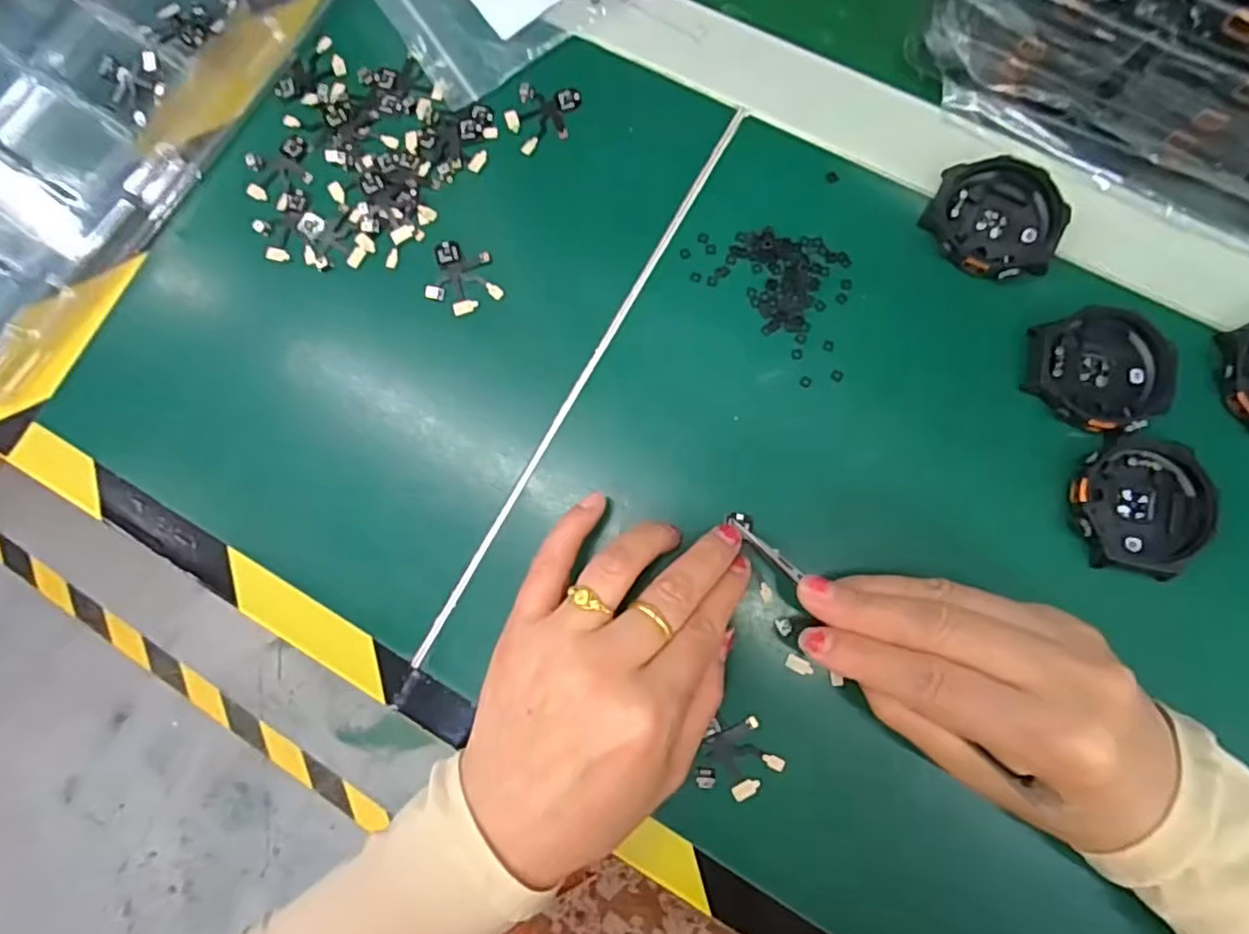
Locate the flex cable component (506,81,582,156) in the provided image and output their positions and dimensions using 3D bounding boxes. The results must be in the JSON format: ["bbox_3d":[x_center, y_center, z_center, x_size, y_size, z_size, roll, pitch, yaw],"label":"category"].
[{"bbox_3d":[-0.039,-0.163,0.298,0.030,0.004,0.036,19,84,6],"label":"flex cable component"}]

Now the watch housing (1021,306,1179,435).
[{"bbox_3d":[0.192,-0.040,0.260,0.052,0.008,0.049,2,82,4],"label":"watch housing"}]

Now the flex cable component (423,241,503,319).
[{"bbox_3d":[-0.072,-0.084,0.288,0.036,0.004,0.030,21,84,6],"label":"flex cable component"}]

